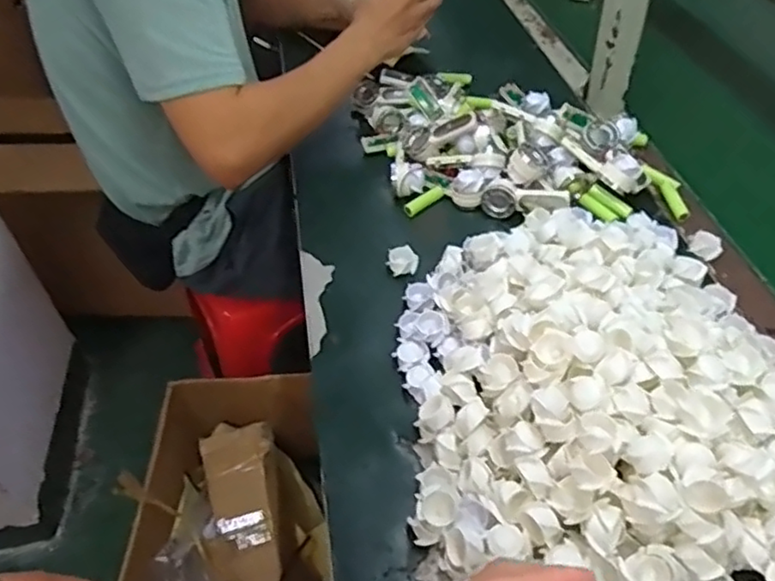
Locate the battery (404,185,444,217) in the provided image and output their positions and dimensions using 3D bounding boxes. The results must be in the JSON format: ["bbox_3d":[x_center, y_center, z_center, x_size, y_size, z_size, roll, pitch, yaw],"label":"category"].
[{"bbox_3d":[0.041,-0.101,0.732,0.053,0.013,0.016,-30,51,-21],"label":"battery"}]

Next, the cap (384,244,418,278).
[{"bbox_3d":[0.015,-0.029,0.660,0.033,0.020,0.031,-3,45,3],"label":"cap"}]

